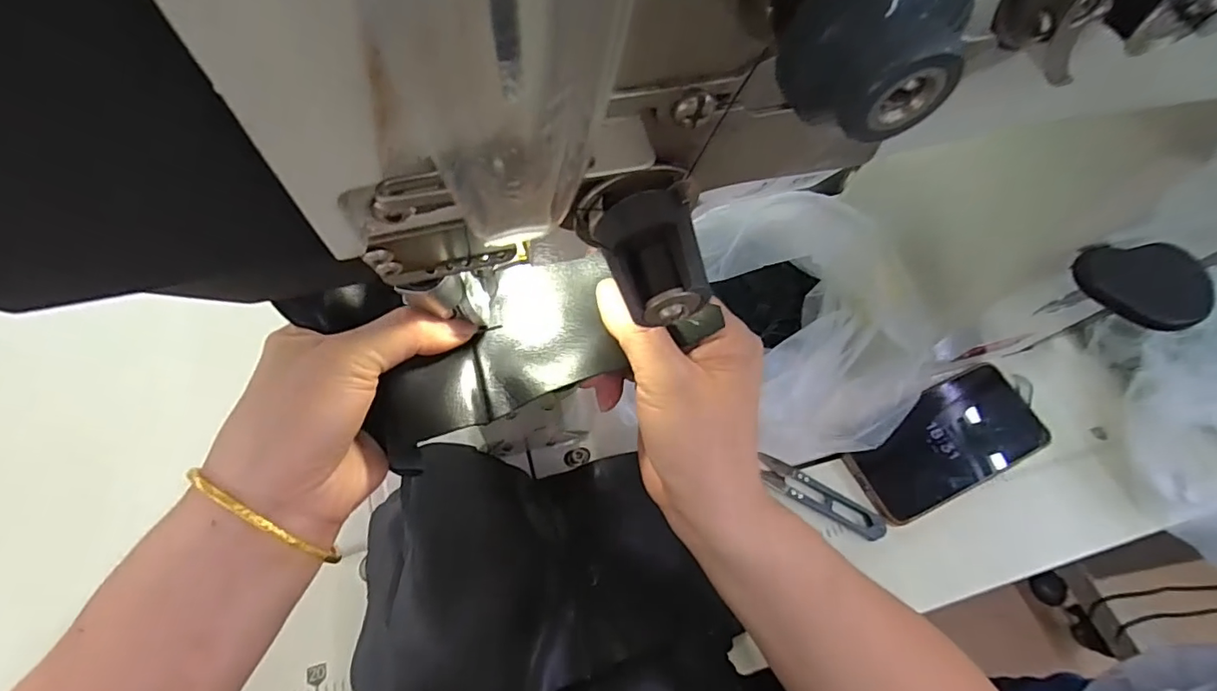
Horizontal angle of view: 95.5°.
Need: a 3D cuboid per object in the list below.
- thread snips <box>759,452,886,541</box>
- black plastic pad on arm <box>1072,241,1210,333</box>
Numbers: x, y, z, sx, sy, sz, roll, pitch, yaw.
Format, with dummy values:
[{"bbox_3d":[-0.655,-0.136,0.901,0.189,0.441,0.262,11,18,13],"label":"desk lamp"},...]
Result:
[{"bbox_3d":[0.156,0.110,0.404,0.091,0.012,0.022,27,62,13],"label":"thread snips"},{"bbox_3d":[0.253,-0.032,0.261,0.048,0.011,0.051,-35,67,-21],"label":"black plastic pad on arm"}]

